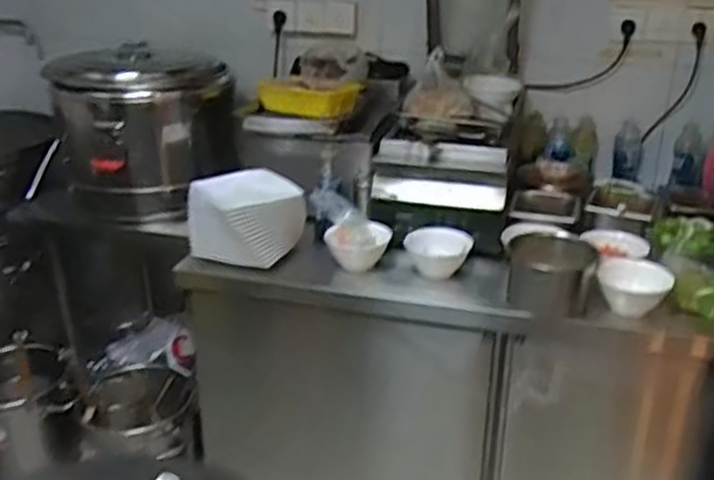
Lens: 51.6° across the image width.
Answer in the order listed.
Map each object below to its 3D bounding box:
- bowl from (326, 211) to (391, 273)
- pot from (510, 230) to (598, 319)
[{"bbox_3d":[0.006,0.006,1.685,0.138,0.096,0.129,0,23,0],"label":"bowl"},{"bbox_3d":[0.405,0.066,1.543,0.168,0.128,0.147,5,24,10],"label":"pot"}]

